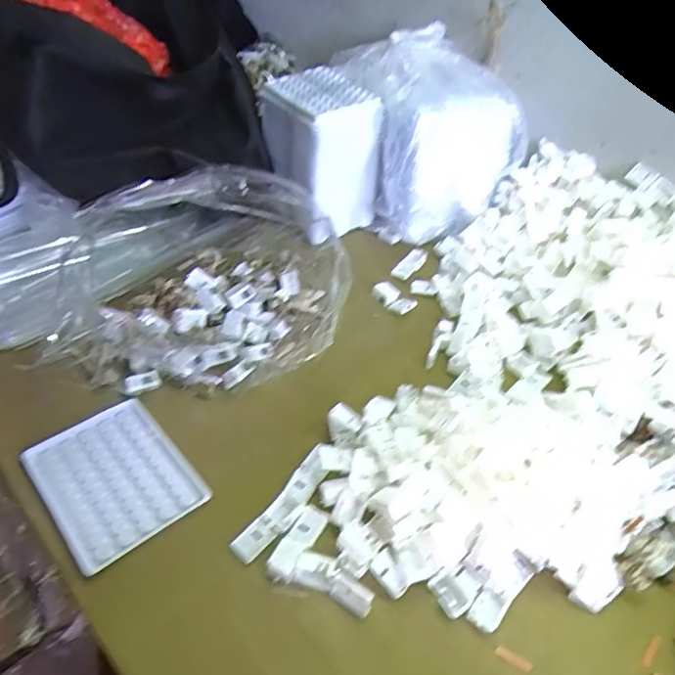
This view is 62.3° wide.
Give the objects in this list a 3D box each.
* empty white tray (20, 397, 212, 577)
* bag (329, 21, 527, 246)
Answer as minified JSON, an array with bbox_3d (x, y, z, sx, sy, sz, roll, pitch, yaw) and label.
[{"bbox_3d":[-0.169,0.106,0.426,0.098,0.008,0.123,-27,50,-33],"label":"empty white tray"},{"bbox_3d":[0.107,-0.251,0.694,0.169,0.194,0.195,-12,43,-15],"label":"bag"}]

